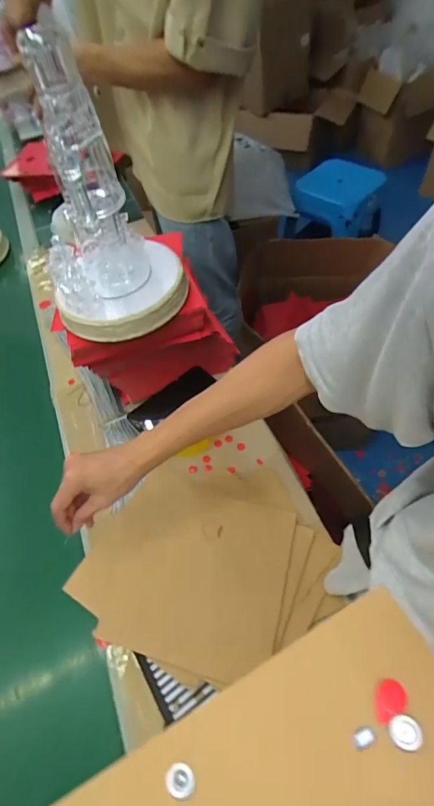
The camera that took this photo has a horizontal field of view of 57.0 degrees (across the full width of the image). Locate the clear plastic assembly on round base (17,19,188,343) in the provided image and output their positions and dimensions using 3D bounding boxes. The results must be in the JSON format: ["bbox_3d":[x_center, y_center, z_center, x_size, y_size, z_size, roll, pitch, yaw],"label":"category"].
[{"bbox_3d":[-0.165,-0.261,0.541,0.199,0.297,0.191,-23,57,-11],"label":"clear plastic assembly on round base"}]

